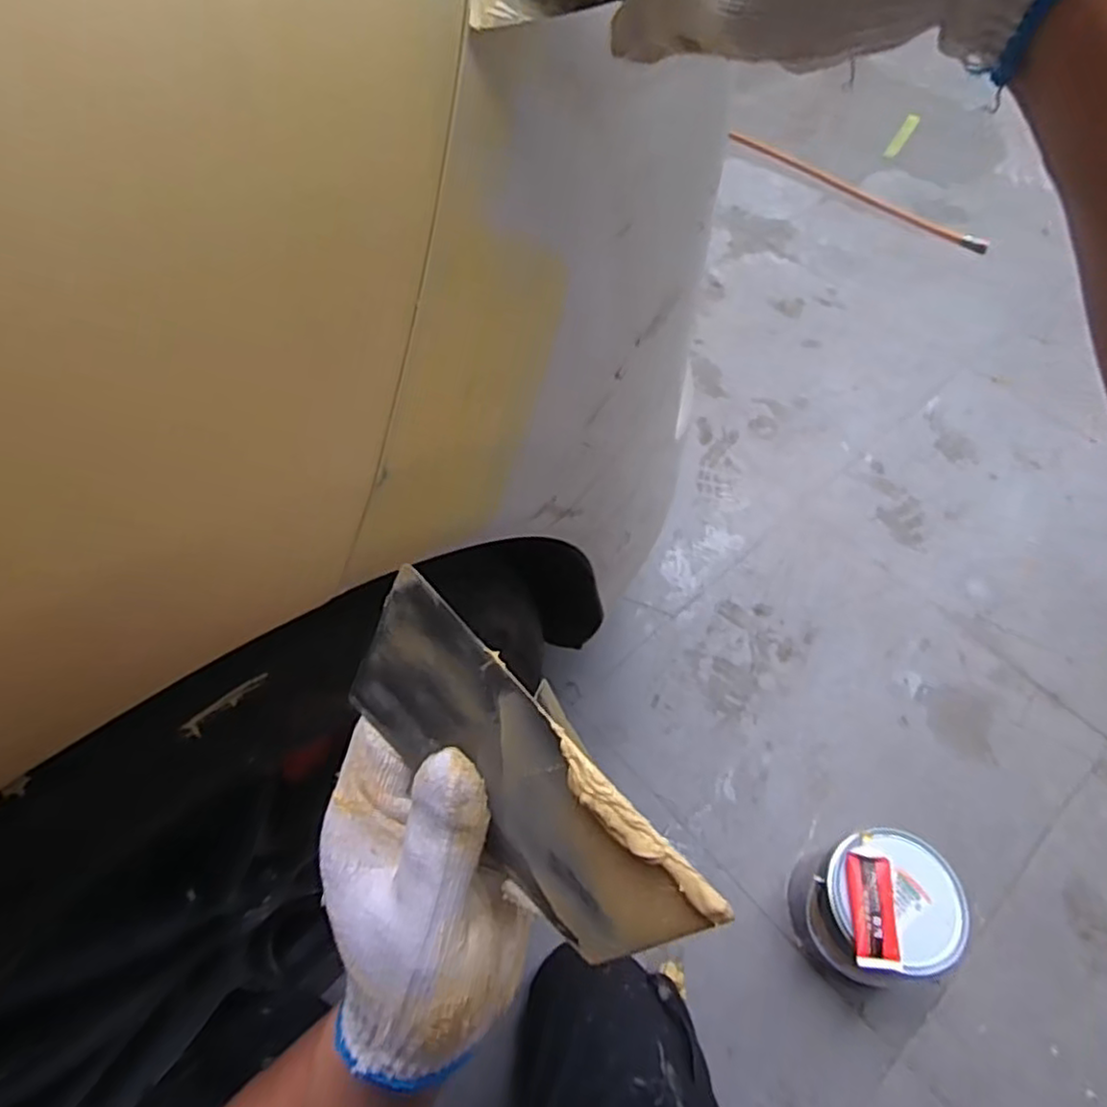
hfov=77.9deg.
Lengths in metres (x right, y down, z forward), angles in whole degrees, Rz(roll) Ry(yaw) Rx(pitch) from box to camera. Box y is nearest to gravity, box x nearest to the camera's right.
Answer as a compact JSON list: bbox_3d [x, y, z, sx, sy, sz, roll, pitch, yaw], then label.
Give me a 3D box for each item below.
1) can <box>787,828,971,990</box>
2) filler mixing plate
[{"bbox_3d":[0.407,0.448,0.868,0.169,0.181,0.154,1,58,-1],"label":"can"},{"bbox_3d":[-0.015,0.075,0.222,0.138,0.076,0.006,49,39,2],"label":"filler mixing plate"}]

